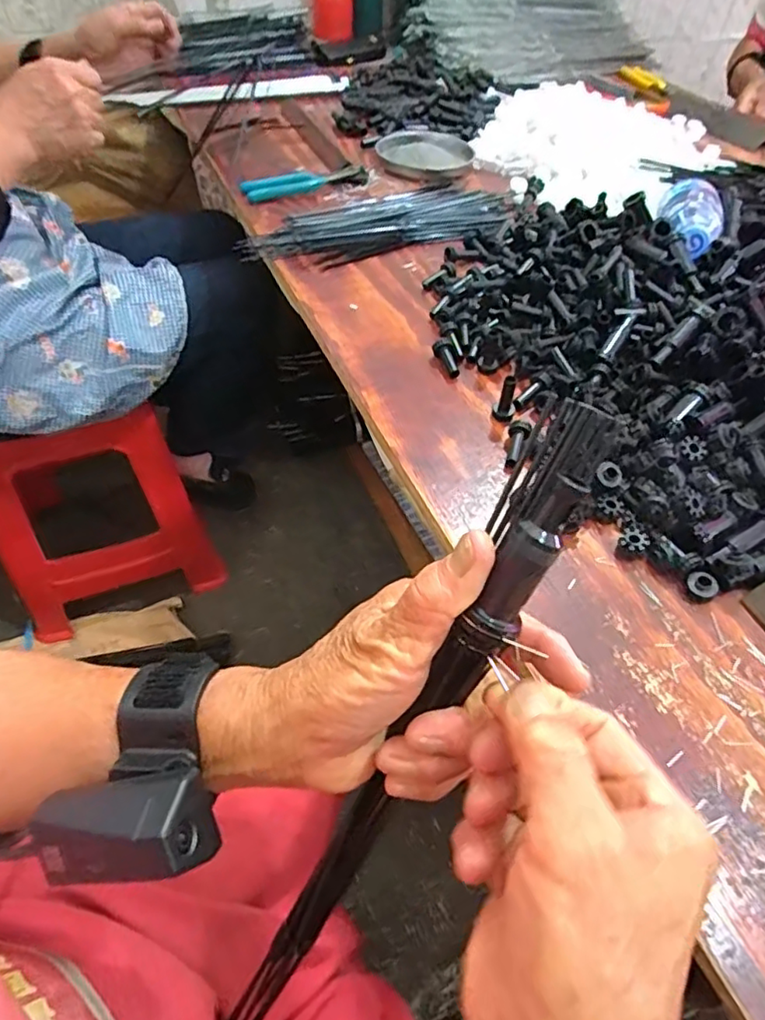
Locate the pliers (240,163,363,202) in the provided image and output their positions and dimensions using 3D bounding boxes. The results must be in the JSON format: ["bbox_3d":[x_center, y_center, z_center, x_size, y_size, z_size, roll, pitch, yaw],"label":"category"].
[{"bbox_3d":[-0.095,-0.415,0.764,0.162,0.024,0.029,-21,54,-19],"label":"pliers"}]

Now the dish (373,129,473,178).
[{"bbox_3d":[0.065,-0.500,0.852,0.142,0.023,0.110,27,54,19],"label":"dish"}]

